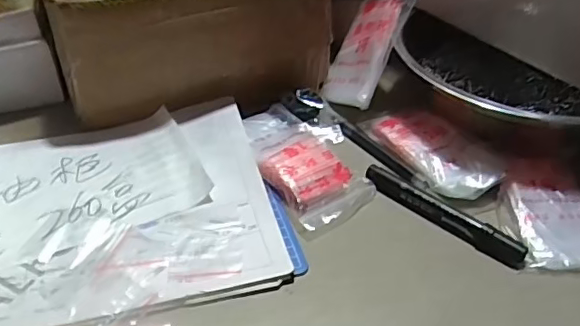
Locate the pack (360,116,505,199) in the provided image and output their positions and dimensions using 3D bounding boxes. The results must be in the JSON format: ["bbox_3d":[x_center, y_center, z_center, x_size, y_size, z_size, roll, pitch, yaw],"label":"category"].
[{"bbox_3d":[0.118,-0.014,0.475,0.056,0.018,0.126,-21,45,-29],"label":"pack"}]

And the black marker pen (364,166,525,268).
[{"bbox_3d":[0.112,0.037,0.424,0.018,0.015,0.135,-30,49,-36],"label":"black marker pen"}]

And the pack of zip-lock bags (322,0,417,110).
[{"bbox_3d":[0.078,-0.123,0.540,0.014,0.148,0.076,31,-8,-35],"label":"pack of zip-lock bags"}]

